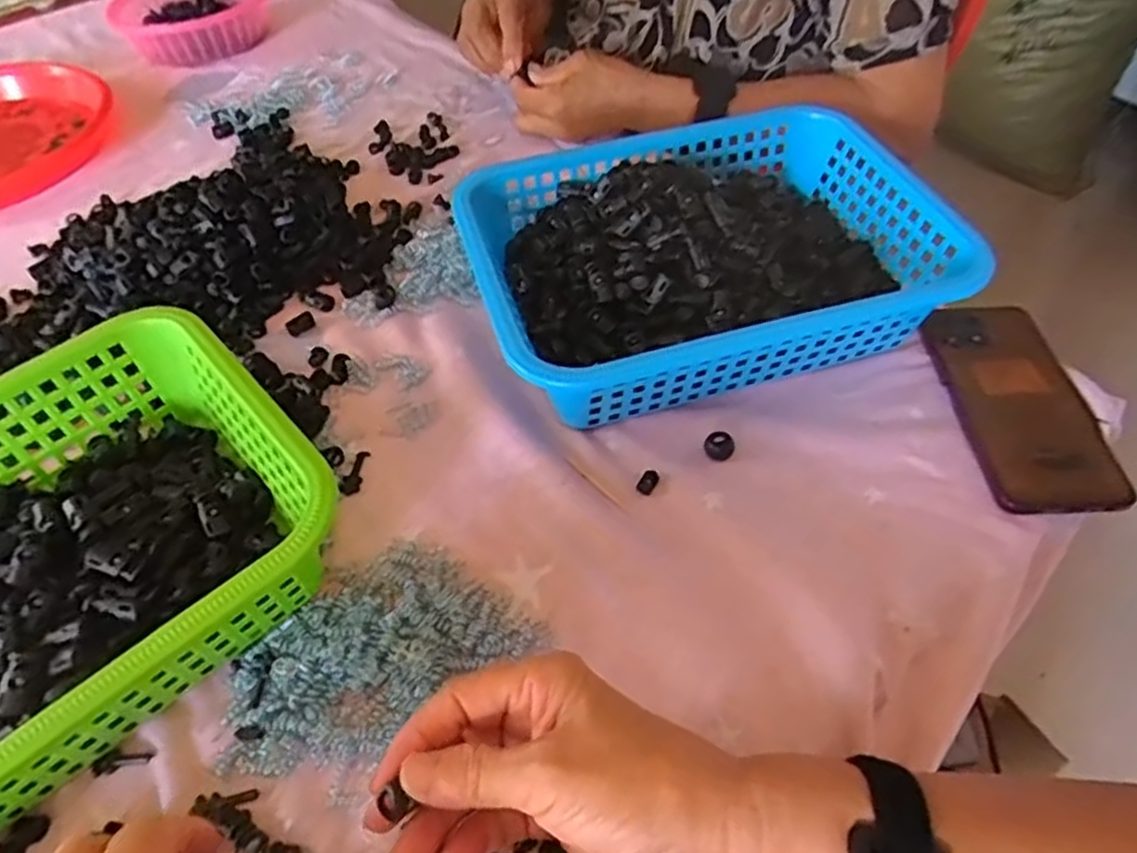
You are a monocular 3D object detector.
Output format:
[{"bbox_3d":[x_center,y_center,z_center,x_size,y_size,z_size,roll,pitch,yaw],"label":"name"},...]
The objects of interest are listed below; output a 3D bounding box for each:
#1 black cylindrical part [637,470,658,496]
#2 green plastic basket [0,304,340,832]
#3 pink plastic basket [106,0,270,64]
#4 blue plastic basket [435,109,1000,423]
[{"bbox_3d":[0.047,0.032,0.436,0.011,0.004,0.016,28,57,22],"label":"black cylindrical part"},{"bbox_3d":[-0.278,0.077,0.361,0.202,0.078,0.289,38,61,27],"label":"green plastic basket"},{"bbox_3d":[-0.416,-0.459,0.818,0.163,0.045,0.129,-16,53,-11],"label":"pink plastic basket"},{"bbox_3d":[0.085,-0.108,0.496,0.293,0.080,0.211,-13,53,-9],"label":"blue plastic basket"}]

